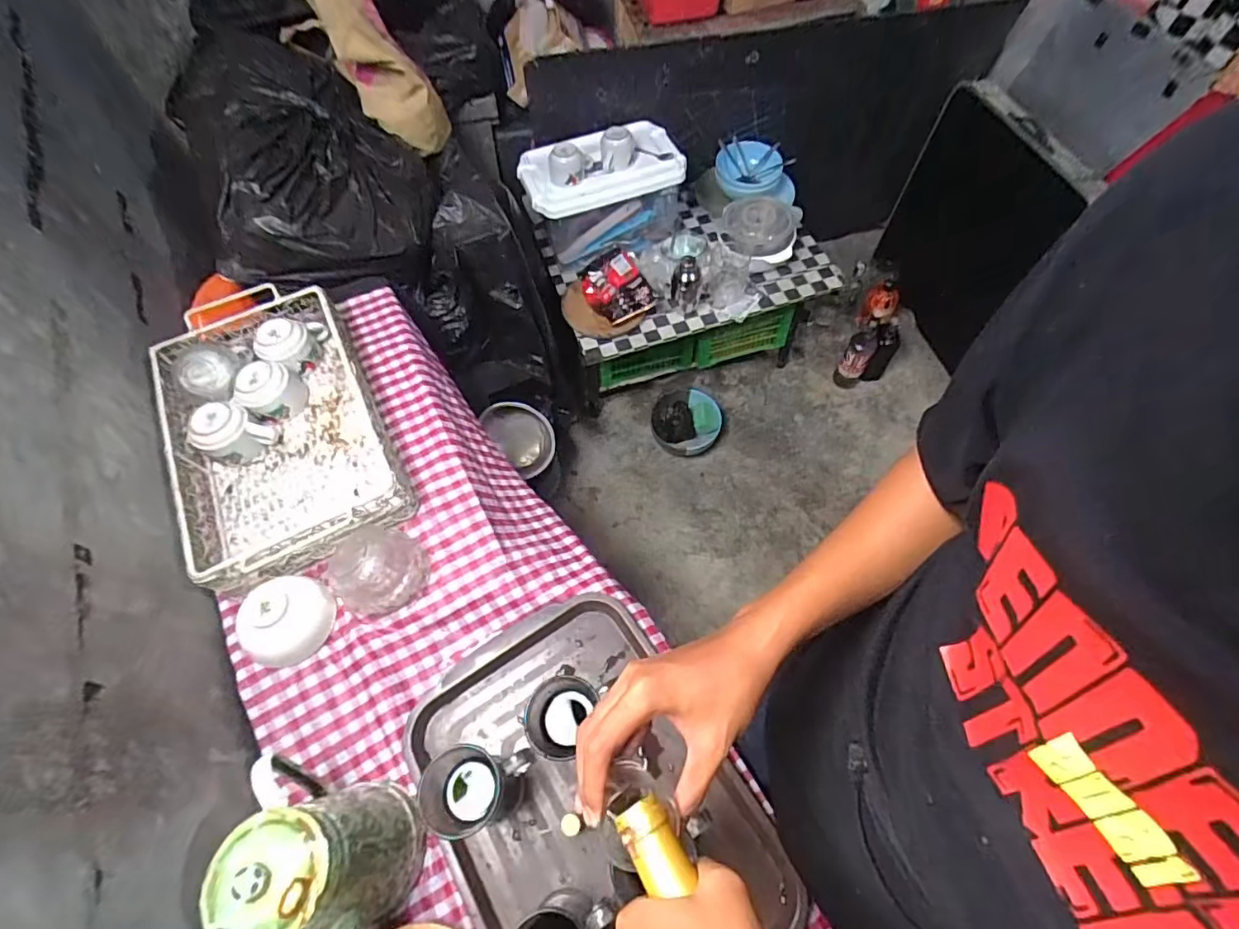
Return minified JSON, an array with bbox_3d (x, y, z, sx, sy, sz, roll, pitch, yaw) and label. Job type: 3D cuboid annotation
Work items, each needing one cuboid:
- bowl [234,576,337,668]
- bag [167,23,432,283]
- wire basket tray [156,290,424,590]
[{"bbox_3d":[-0.415,0.189,0.686,0.103,0.064,0.106,-1,61,2],"label":"bowl"},{"bbox_3d":[-0.547,-0.536,0.970,0.355,0.232,0.399,-20,62,-9],"label":"bag"},{"bbox_3d":[-0.492,-0.052,0.796,0.261,0.083,0.431,-27,63,-12],"label":"wire basket tray"}]

